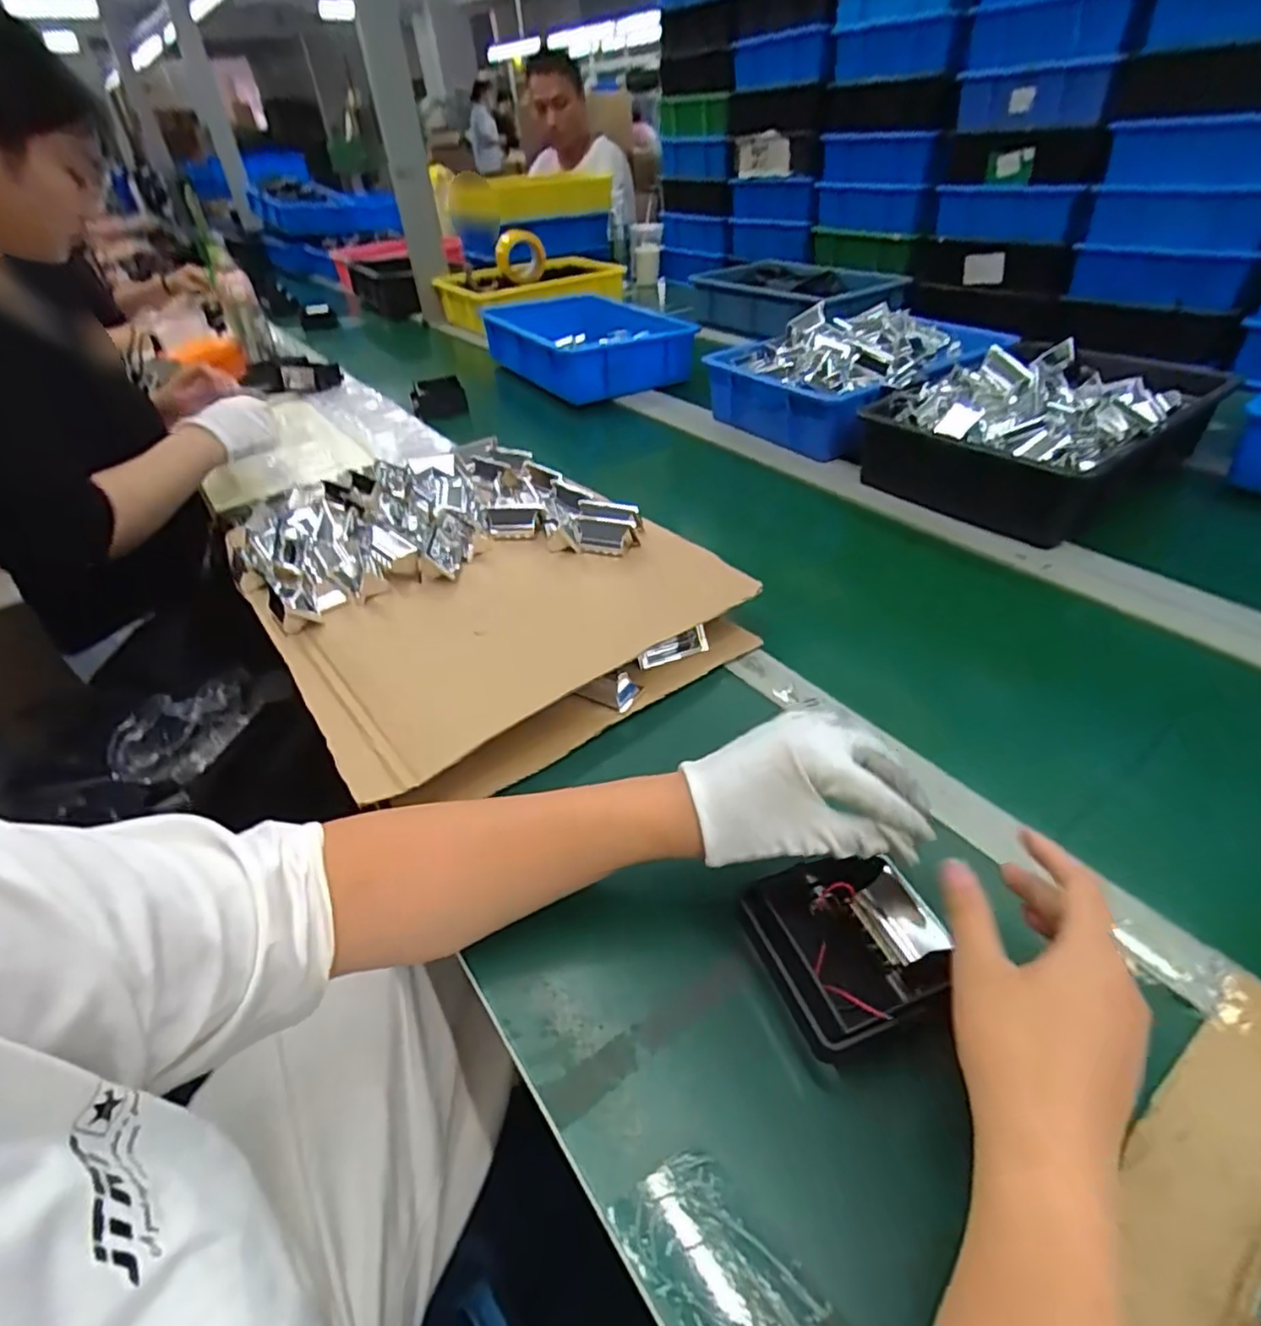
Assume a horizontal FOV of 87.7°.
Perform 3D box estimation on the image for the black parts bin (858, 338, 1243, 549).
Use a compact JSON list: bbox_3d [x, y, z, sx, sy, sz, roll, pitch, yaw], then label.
[{"bbox_3d":[0.506,-0.298,0.818,0.365,0.109,0.280,-31,47,-27],"label":"black parts bin"}]

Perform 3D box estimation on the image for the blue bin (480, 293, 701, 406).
[{"bbox_3d":[-0.100,-0.608,1.257,0.288,0.094,0.431,-20,43,-18],"label":"blue bin"}]

